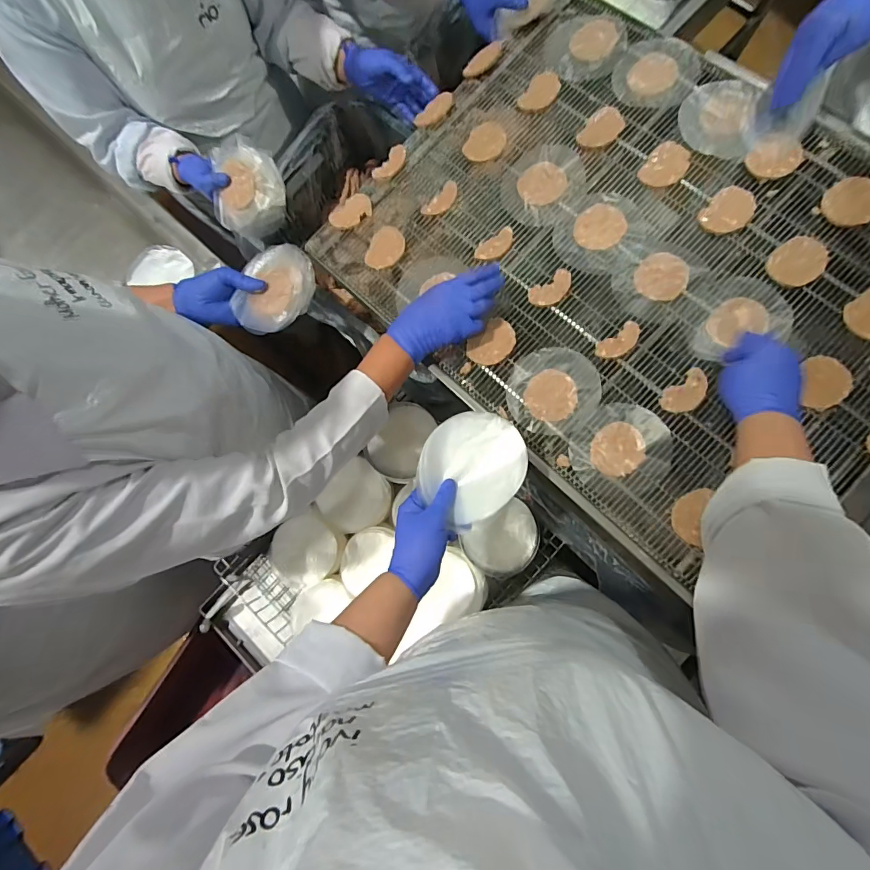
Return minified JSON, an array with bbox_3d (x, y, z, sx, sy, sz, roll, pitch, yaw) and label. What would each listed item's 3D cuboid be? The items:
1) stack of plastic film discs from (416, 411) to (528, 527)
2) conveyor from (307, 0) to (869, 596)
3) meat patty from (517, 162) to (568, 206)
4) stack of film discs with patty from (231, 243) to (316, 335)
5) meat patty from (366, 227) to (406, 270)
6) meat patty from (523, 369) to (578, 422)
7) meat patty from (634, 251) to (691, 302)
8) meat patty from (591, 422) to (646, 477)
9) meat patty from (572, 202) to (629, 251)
[{"bbox_3d":[0.043,0.036,0.517,0.116,0.020,0.126,16,86,7],"label":"stack of plastic film discs"},{"bbox_3d":[0.270,-0.257,0.629,0.772,0.037,0.618,42,89,13],"label":"conveyor"},{"bbox_3d":[0.159,-0.372,0.662,0.070,0.017,0.066,21,86,7],"label":"meat patty"},{"bbox_3d":[-0.240,-0.225,0.675,0.110,0.023,0.140,11,85,6],"label":"stack of film discs with patty"},{"bbox_3d":[-0.075,-0.284,0.678,0.051,0.012,0.067,26,87,7],"label":"meat patty"},{"bbox_3d":[0.159,-0.054,0.601,0.069,0.007,0.064,-1,84,5],"label":"meat patty"},{"bbox_3d":[0.313,-0.218,0.606,0.065,0.007,0.065,-1,84,5],"label":"meat patty"},{"bbox_3d":[0.237,0.018,0.573,0.066,0.010,0.062,-1,84,5],"label":"meat patty"},{"bbox_3d":[0.237,-0.297,0.630,0.069,0.004,0.065,-1,84,5],"label":"meat patty"}]

